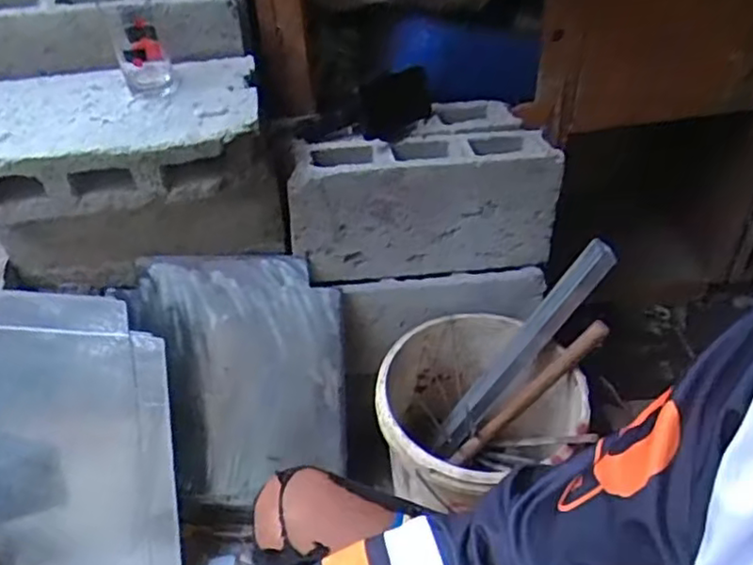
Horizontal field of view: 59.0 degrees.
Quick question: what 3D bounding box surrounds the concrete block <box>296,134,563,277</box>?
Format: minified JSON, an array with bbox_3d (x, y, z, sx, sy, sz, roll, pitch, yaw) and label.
[{"bbox_3d":[0.071,-0.126,1.042,0.398,0.194,0.113,-7,42,-6],"label":"concrete block"}]

